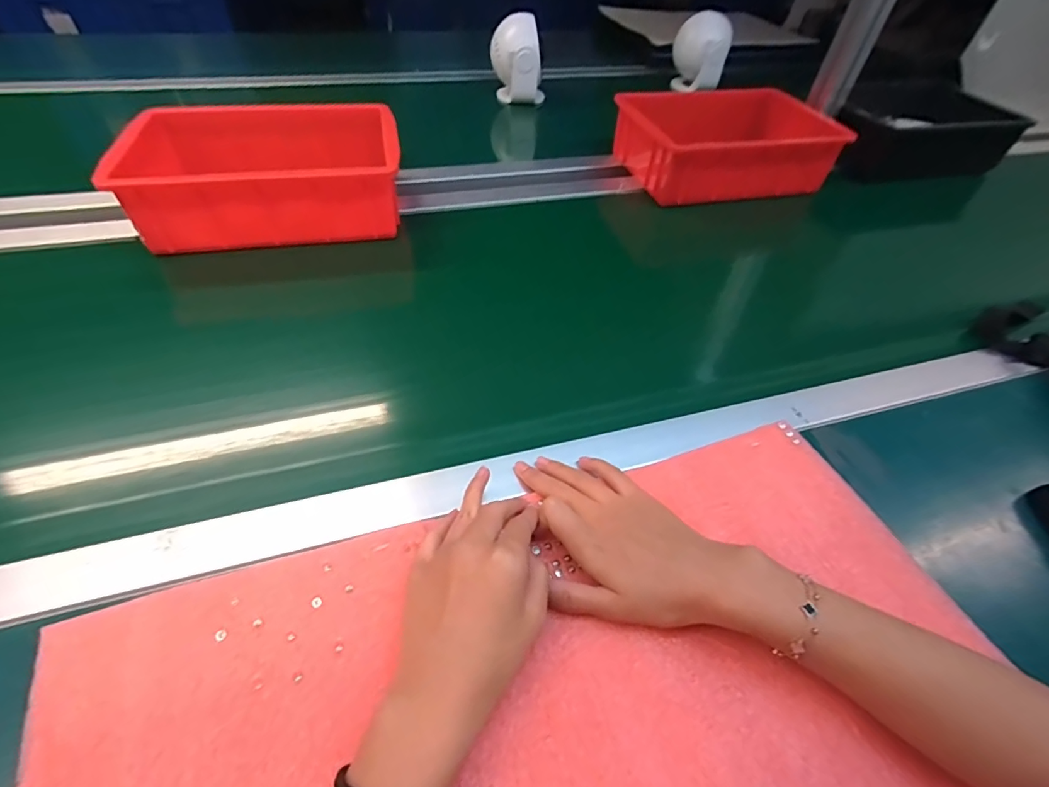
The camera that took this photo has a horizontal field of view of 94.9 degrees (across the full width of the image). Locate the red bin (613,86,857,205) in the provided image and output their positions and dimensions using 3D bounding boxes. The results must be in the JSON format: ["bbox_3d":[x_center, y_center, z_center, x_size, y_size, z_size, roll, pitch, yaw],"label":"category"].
[{"bbox_3d":[0.316,-0.384,0.751,0.289,0.087,0.213,-13,51,-15],"label":"red bin"}]

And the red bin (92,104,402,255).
[{"bbox_3d":[-0.312,-0.280,0.595,0.304,0.081,0.215,-9,54,-10],"label":"red bin"}]

